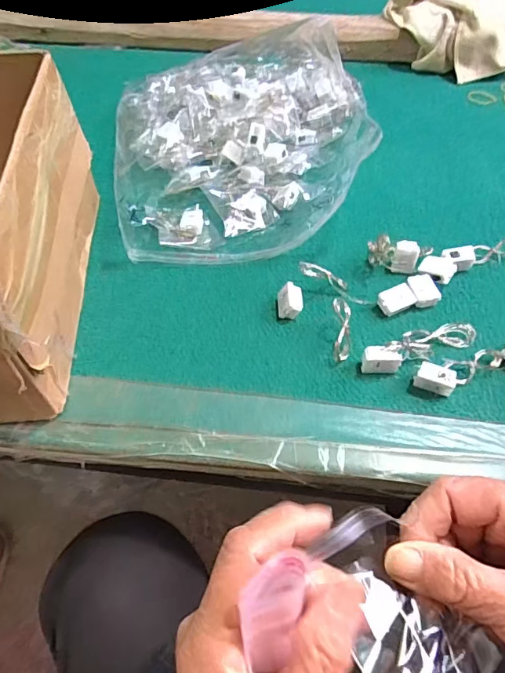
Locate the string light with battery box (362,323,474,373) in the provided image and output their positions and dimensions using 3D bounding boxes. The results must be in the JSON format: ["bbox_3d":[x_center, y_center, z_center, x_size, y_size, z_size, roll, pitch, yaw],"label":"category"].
[{"bbox_3d":[0.129,0.003,0.375,0.096,0.026,0.028,-19,54,-13],"label":"string light with battery box"}]

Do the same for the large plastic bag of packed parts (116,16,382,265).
[{"bbox_3d":[-0.005,-0.224,0.535,0.290,0.054,0.349,-9,52,-6],"label":"large plastic bag of packed parts"}]

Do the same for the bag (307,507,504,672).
[{"bbox_3d":[0.061,0.117,0.203,0.051,0.020,0.082,-30,57,-20],"label":"bag"}]

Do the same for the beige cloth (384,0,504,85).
[{"bbox_3d":[0.290,-0.425,0.662,0.200,0.088,0.133,8,53,8],"label":"beige cloth"}]

